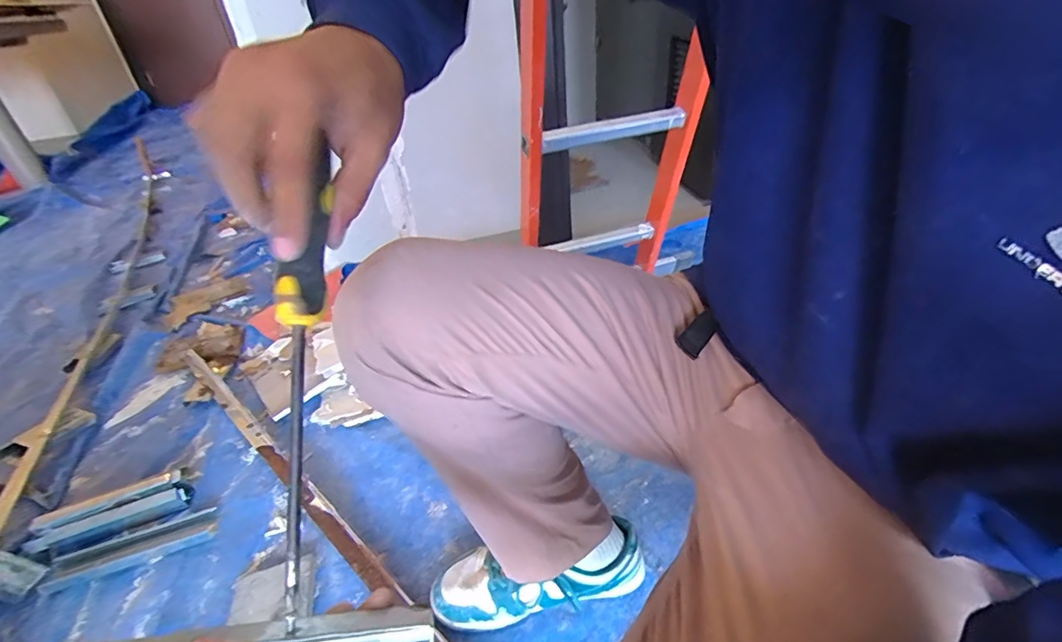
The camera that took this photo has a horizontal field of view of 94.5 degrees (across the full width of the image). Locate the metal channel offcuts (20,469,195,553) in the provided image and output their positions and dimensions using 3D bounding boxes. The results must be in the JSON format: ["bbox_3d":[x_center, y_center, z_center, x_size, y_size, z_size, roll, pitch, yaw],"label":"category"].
[{"bbox_3d":[-0.673,0.308,0.787,0.213,0.062,0.054,-20,38,-19],"label":"metal channel offcuts"}]

